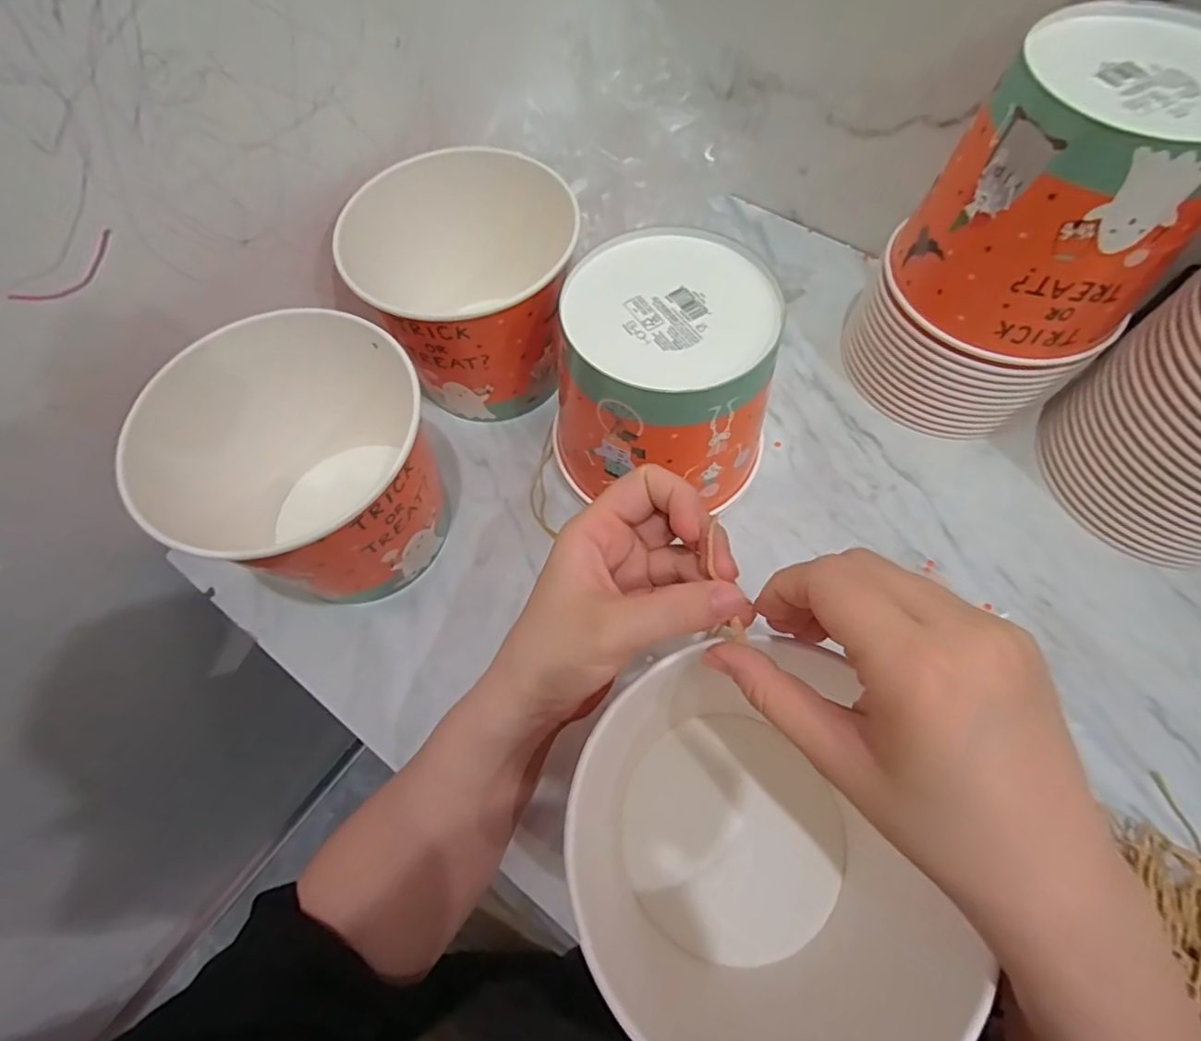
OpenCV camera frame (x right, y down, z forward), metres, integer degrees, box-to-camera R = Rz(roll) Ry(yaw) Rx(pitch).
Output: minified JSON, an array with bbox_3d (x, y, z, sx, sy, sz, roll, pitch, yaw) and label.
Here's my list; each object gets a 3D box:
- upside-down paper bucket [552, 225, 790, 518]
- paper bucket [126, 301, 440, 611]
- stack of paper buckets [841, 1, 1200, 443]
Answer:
[{"bbox_3d":[0.044,-0.089,0.394,0.131,0.144,0.135,-1,65,1],"label":"upside-down paper bucket"},{"bbox_3d":[-0.178,-0.031,0.380,0.138,0.134,0.165,-23,66,-9],"label":"paper bucket"},{"bbox_3d":[0.285,-0.172,0.386,0.128,0.222,0.147,-42,70,-16],"label":"stack of paper buckets"}]

